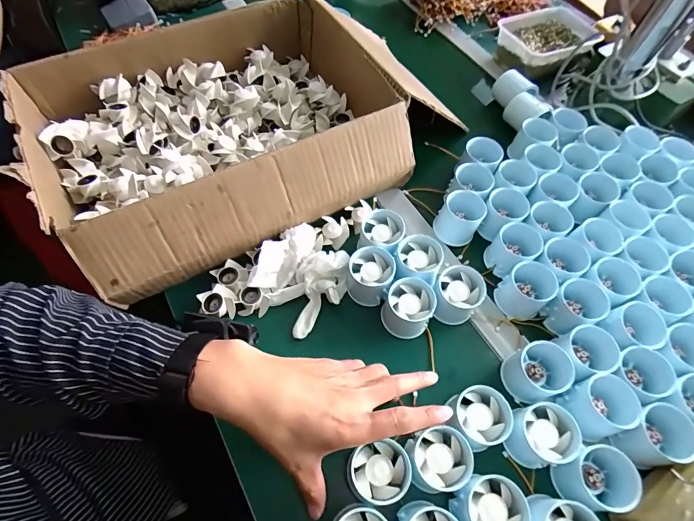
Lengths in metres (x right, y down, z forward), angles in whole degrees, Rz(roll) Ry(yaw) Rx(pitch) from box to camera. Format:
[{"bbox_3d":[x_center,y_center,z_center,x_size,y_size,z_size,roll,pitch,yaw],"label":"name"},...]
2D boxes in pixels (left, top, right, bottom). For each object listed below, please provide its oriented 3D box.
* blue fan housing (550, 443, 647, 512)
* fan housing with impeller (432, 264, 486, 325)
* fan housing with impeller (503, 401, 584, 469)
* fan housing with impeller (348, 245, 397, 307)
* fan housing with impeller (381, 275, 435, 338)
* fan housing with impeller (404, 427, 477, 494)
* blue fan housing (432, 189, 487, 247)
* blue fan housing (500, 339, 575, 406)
[{"bbox_3d":[0.227,0.197,0.350,0.059,0.044,0.052,-17,62,-13],"label":"blue fan housing"},{"bbox_3d":[0.124,0.042,0.445,0.049,0.056,0.048,2,60,-3],"label":"fan housing with impeller"},{"bbox_3d":[0.185,0.167,0.368,0.052,0.044,0.051,2,60,-3],"label":"fan housing with impeller"},{"bbox_3d":[0.026,0.019,0.449,0.049,0.050,0.052,2,60,-3],"label":"fan housing with impeller"},{"bbox_3d":[0.068,0.052,0.434,0.051,0.049,0.053,19,60,7],"label":"fan housing with impeller"},{"bbox_3d":[0.083,0.183,0.355,0.051,0.042,0.049,2,60,-3],"label":"fan housing with impeller"},{"bbox_3d":[0.145,-0.053,0.507,0.054,0.057,0.057,28,62,12],"label":"blue fan housing"},{"bbox_3d":[0.196,0.116,0.400,0.053,0.044,0.051,2,60,-3],"label":"blue fan housing"}]

